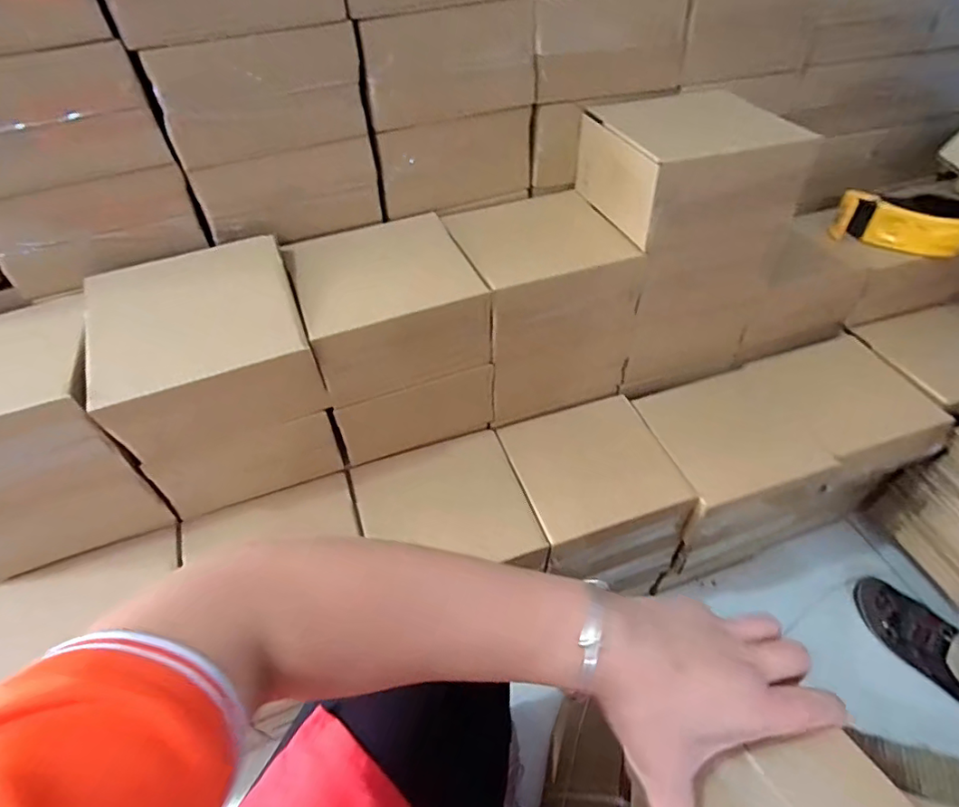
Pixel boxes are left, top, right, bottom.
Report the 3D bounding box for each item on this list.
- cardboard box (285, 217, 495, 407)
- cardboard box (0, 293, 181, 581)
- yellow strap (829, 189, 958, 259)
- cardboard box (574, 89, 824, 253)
[{"bbox_3d":[-0.110,-0.121,0.643,0.198,0.108,0.183,-18,51,-15],"label":"cardboard box"},{"bbox_3d":[-0.485,0.043,0.582,0.204,0.227,0.181,-18,51,-14],"label":"cardboard box"},{"bbox_3d":[0.649,-0.277,0.811,0.182,0.057,0.084,18,51,16],"label":"yellow strap"},{"bbox_3d":[0.254,-0.293,0.655,0.206,0.104,0.182,-12,49,-9],"label":"cardboard box"}]

